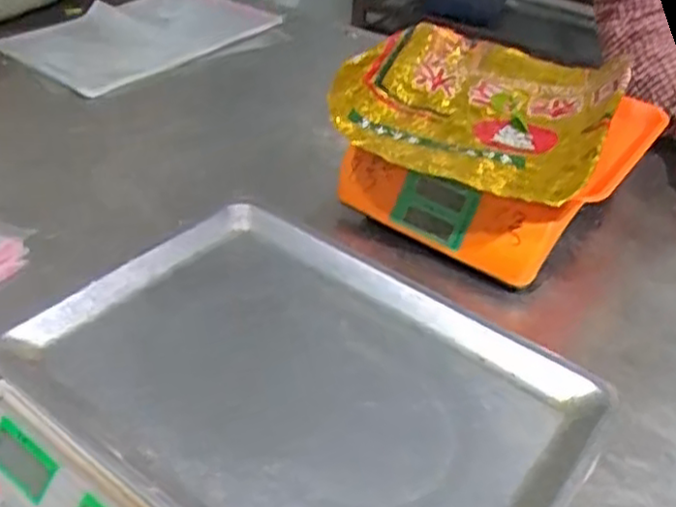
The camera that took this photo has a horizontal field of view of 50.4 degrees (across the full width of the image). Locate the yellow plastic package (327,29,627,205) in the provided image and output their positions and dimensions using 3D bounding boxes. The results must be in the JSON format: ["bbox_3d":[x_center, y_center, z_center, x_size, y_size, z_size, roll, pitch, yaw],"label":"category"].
[{"bbox_3d":[0.147,-0.160,0.728,0.242,0.048,0.303,19,40,18],"label":"yellow plastic package"}]

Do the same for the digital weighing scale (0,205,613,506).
[{"bbox_3d":[-0.038,0.131,0.470,0.328,0.117,0.317,29,44,29],"label":"digital weighing scale"}]

